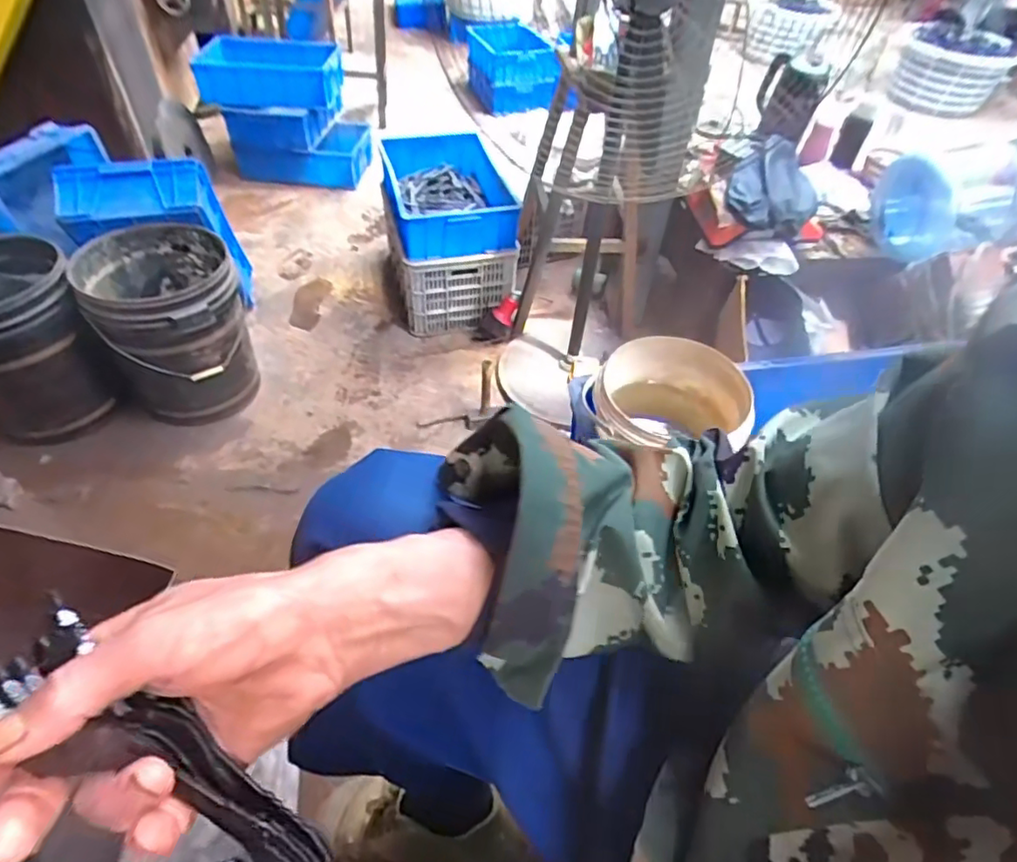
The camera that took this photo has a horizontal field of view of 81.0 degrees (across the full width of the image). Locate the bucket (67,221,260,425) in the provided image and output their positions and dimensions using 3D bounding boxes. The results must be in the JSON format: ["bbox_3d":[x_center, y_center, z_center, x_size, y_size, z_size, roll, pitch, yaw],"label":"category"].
[{"bbox_3d":[-0.875,-0.258,1.595,0.343,0.417,0.371,-20,52,-21],"label":"bucket"}]

